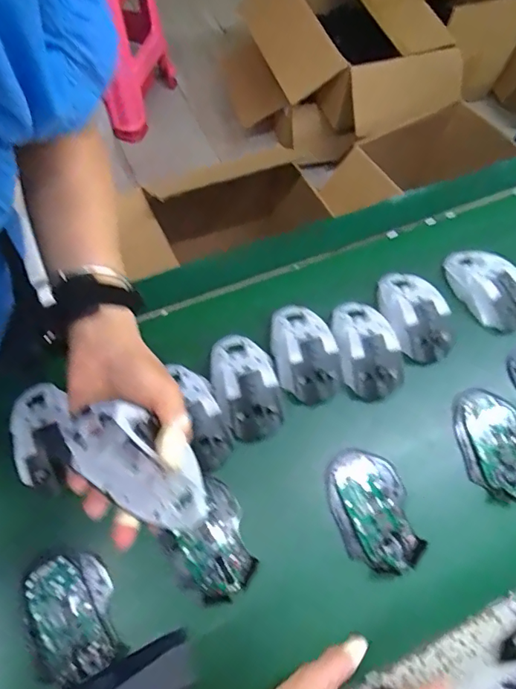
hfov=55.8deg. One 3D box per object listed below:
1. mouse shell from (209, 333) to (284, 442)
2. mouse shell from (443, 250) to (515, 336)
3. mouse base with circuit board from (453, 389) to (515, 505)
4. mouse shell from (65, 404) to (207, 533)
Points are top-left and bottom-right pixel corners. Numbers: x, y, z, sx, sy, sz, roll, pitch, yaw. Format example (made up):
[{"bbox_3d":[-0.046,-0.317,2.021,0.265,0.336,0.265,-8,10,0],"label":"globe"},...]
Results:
[{"bbox_3d":[-0.013,0.041,0.505,0.063,0.030,0.113,-14,69,-10],"label":"mouse shell"},{"bbox_3d":[0.274,-0.068,0.580,0.075,0.045,0.117,-24,71,-14],"label":"mouse shell"},{"bbox_3d":[0.247,0.100,0.502,0.072,0.024,0.114,2,67,-4],"label":"mouse base with circuit board"},{"bbox_3d":[-0.082,0.087,0.356,0.117,0.067,0.030,43,24,-18],"label":"mouse shell"}]

